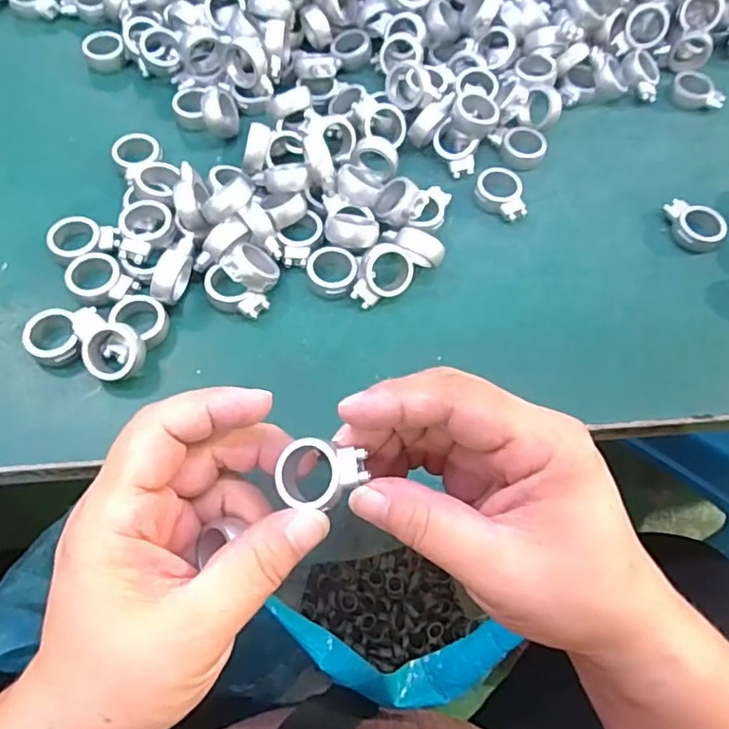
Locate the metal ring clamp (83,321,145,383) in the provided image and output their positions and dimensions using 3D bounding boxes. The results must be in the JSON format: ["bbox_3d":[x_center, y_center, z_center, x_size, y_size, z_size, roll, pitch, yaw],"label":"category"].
[{"bbox_3d":[-0.114,-0.005,0.269,0.026,0.016,0.024,1,63,-2],"label":"metal ring clamp"}]

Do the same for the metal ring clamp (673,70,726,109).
[{"bbox_3d":[0.213,-0.174,0.378,0.024,0.012,0.031,-37,71,-19],"label":"metal ring clamp"}]

